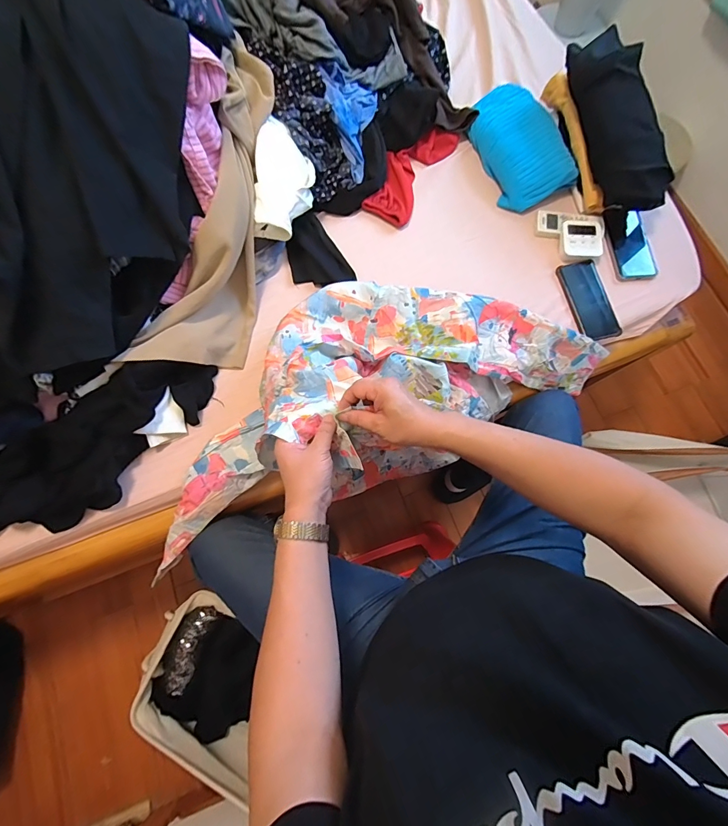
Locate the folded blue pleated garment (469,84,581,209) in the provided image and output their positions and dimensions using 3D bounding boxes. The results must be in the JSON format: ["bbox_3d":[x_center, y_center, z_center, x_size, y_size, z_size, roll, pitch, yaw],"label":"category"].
[{"bbox_3d":[0.331,-0.582,0.810,0.166,0.053,0.313,-12,76,-4],"label":"folded blue pleated garment"}]

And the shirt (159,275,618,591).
[{"bbox_3d":[0.005,-0.069,0.622,0.824,0.196,0.314,-25,77,-8],"label":"shirt"}]

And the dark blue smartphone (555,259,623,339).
[{"bbox_3d":[0.434,-0.217,0.722,0.077,0.015,0.159,-15,76,-5],"label":"dark blue smartphone"}]

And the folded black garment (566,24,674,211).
[{"bbox_3d":[0.496,-0.562,0.724,0.097,0.099,0.351,-20,91,-6],"label":"folded black garment"}]

